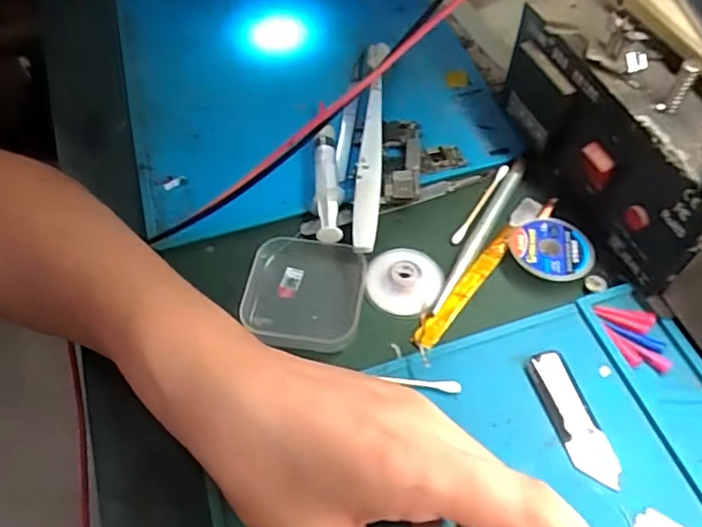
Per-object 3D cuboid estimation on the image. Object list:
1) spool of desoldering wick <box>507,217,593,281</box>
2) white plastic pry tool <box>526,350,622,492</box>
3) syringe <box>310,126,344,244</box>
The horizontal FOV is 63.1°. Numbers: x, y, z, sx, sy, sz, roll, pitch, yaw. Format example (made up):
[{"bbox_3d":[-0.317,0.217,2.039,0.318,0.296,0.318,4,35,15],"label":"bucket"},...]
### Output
[{"bbox_3d":[0.112,-0.008,0.321,0.045,0.010,0.041,-1,56,2],"label":"spool of desoldering wick"},{"bbox_3d":[0.106,0.072,0.272,0.020,0.004,0.066,-15,56,-7],"label":"white plastic pry tool"},{"bbox_3d":[-0.015,-0.049,0.349,0.018,0.015,0.085,-3,55,1],"label":"syringe"}]

